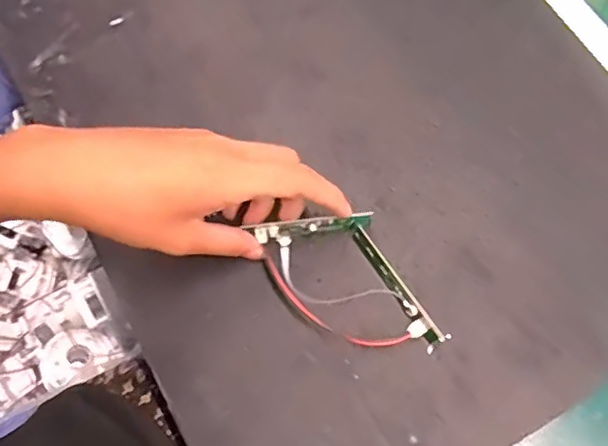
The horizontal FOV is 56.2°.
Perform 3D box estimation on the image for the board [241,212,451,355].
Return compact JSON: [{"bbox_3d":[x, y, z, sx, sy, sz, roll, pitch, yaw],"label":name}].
[{"bbox_3d":[0.026,0.039,0.348,0.071,0.017,0.112,-28,75,-7],"label":"board"}]

